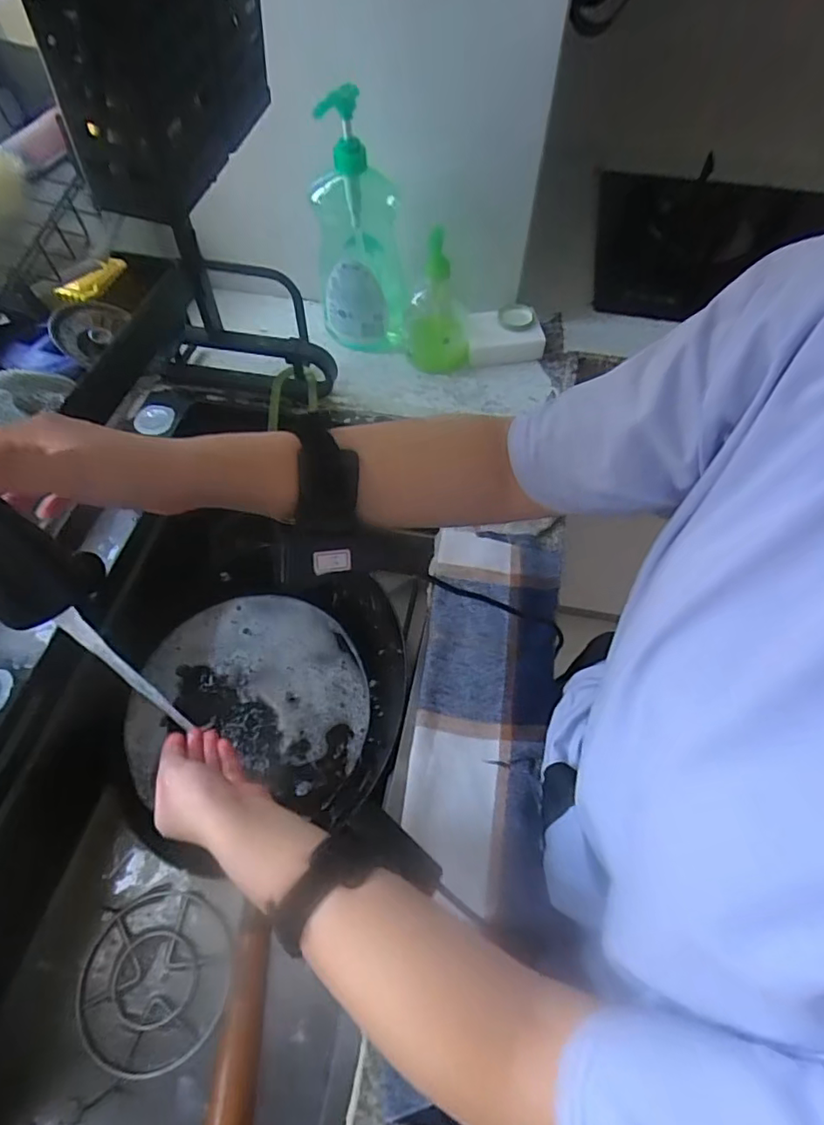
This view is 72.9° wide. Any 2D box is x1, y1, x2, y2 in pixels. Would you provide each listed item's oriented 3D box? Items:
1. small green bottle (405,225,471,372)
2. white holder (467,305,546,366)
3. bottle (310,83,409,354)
[{"bbox_3d":[0.034,-0.339,0.704,0.080,0.170,0.096,-1,59,-1],"label":"small green bottle"},{"bbox_3d":[0.121,-0.312,0.765,0.104,0.041,0.077,-9,59,-6],"label":"white holder"},{"bbox_3d":[-0.062,-0.396,0.673,0.104,0.282,0.083,-2,59,-2],"label":"bottle"}]

